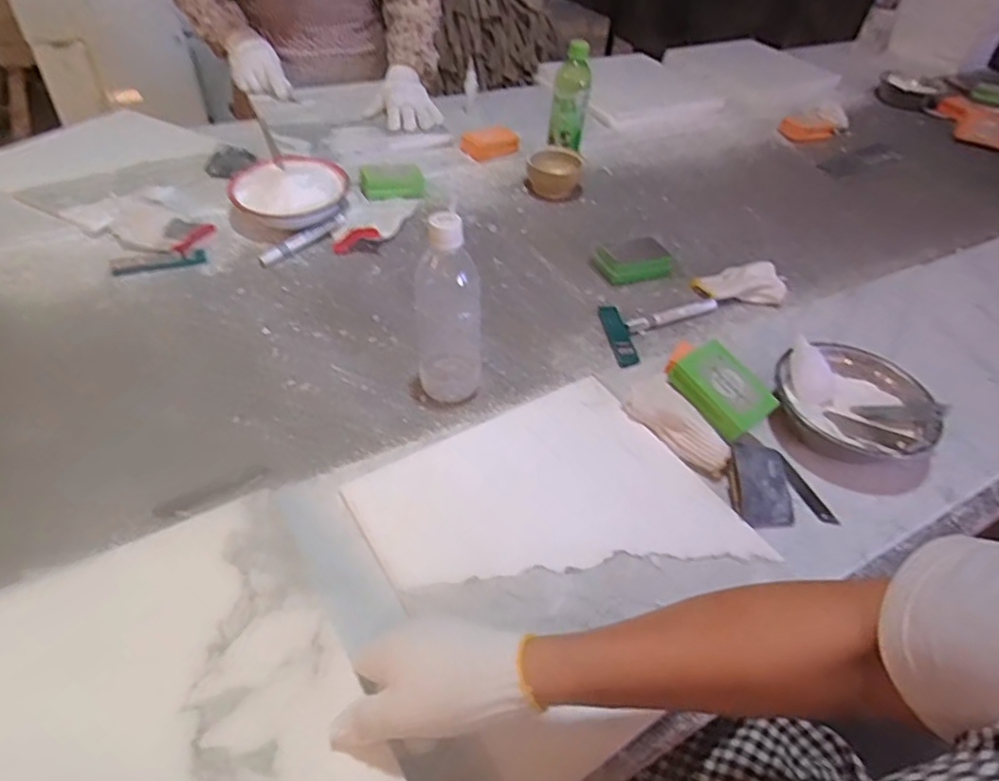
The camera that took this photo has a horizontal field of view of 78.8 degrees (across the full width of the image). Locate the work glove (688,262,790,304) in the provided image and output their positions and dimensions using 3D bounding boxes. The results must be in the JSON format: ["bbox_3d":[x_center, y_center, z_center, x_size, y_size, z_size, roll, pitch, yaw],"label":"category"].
[{"bbox_3d":[0.339,-0.152,0.858,0.129,0.034,0.068,4,45,0],"label":"work glove"}]

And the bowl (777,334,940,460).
[{"bbox_3d":[0.379,0.021,0.662,0.154,0.069,0.156,2,45,-2],"label":"bowl"}]

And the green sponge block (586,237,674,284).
[{"bbox_3d":[0.194,-0.189,0.875,0.109,0.034,0.063,-10,47,-14],"label":"green sponge block"}]

